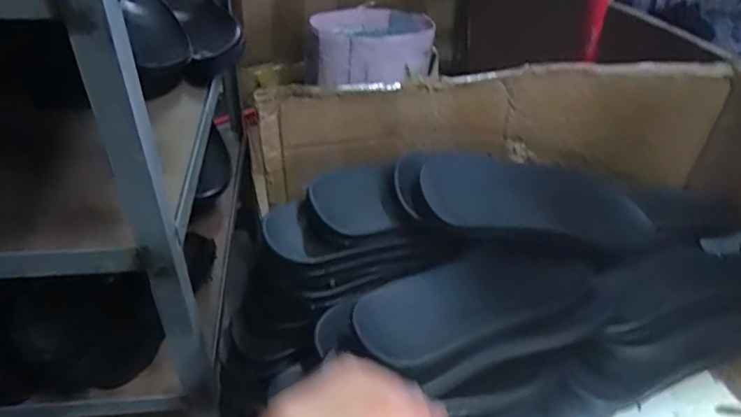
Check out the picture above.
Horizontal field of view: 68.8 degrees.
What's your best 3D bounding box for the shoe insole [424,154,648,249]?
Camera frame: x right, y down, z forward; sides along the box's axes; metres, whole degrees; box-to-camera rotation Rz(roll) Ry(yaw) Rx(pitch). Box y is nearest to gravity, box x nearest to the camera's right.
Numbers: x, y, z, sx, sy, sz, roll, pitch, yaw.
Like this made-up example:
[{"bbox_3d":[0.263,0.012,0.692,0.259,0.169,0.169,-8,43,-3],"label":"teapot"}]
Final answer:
[{"bbox_3d":[0.152,-0.009,0.493,0.236,0.025,0.093,6,36,-22],"label":"shoe insole"}]

